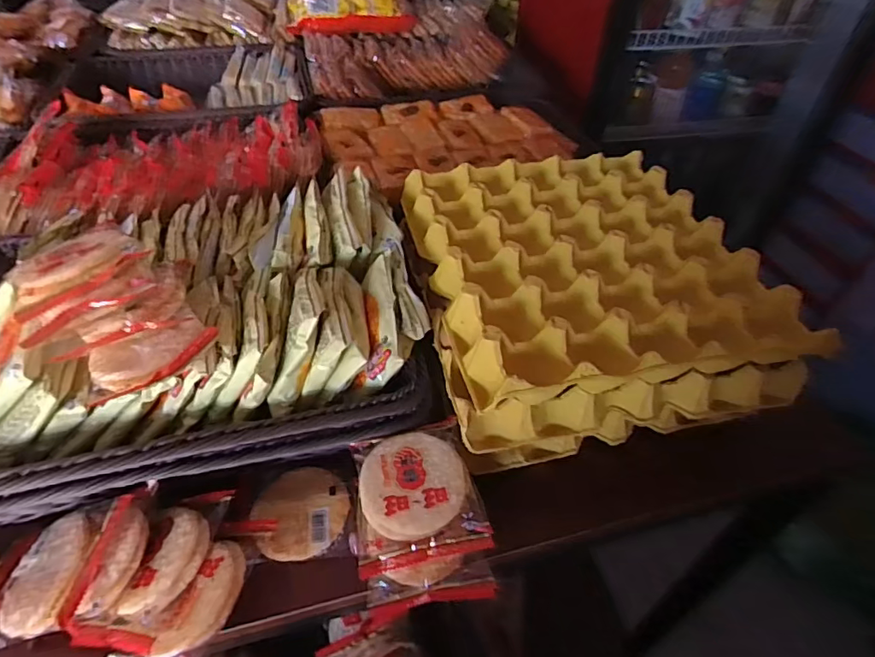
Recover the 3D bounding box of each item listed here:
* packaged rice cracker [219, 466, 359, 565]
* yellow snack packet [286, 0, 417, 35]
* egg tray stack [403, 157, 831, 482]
[{"bbox_3d":[-0.113,0.144,0.413,0.095,0.014,0.074,-5,45,-7],"label":"packaged rice cracker"},{"bbox_3d":[-0.174,-0.681,1.099,0.276,0.091,0.082,-20,49,-20],"label":"yellow snack packet"},{"bbox_3d":[0.134,-0.040,0.517,0.299,0.134,0.311,-8,46,-9],"label":"egg tray stack"}]

